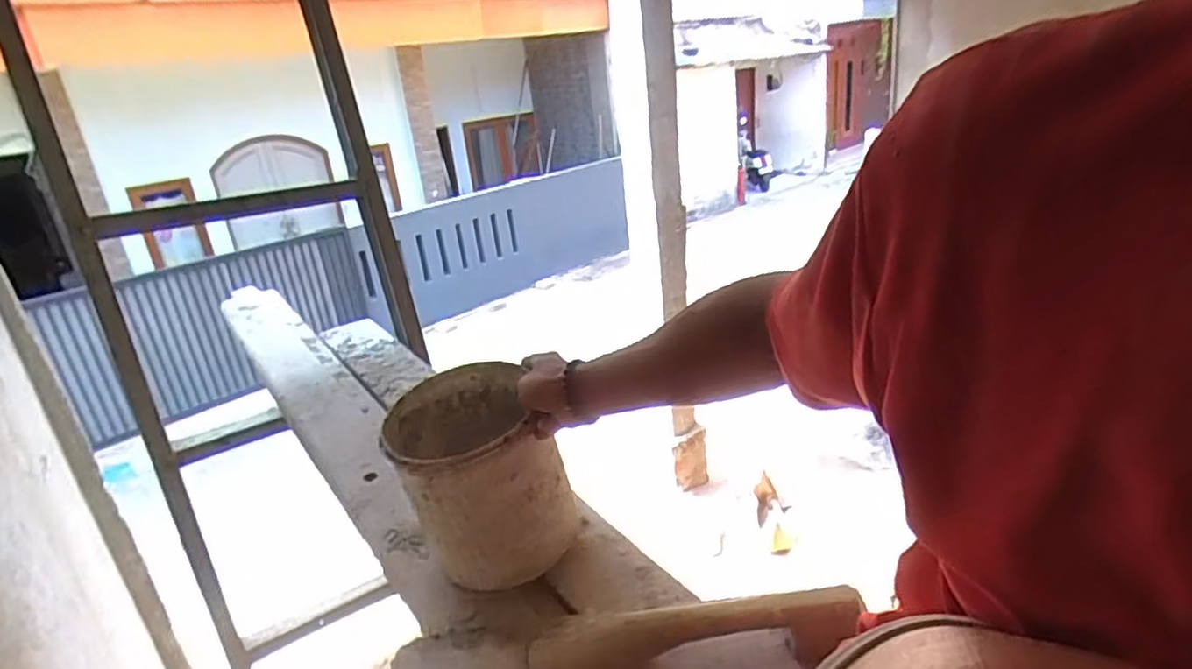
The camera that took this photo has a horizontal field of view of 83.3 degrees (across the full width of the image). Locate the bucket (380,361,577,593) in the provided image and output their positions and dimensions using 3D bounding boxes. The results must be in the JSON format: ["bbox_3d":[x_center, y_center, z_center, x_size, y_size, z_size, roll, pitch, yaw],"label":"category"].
[{"bbox_3d":[-0.134,0.159,0.771,0.168,0.189,0.193,-15,24,-21],"label":"bucket"}]

